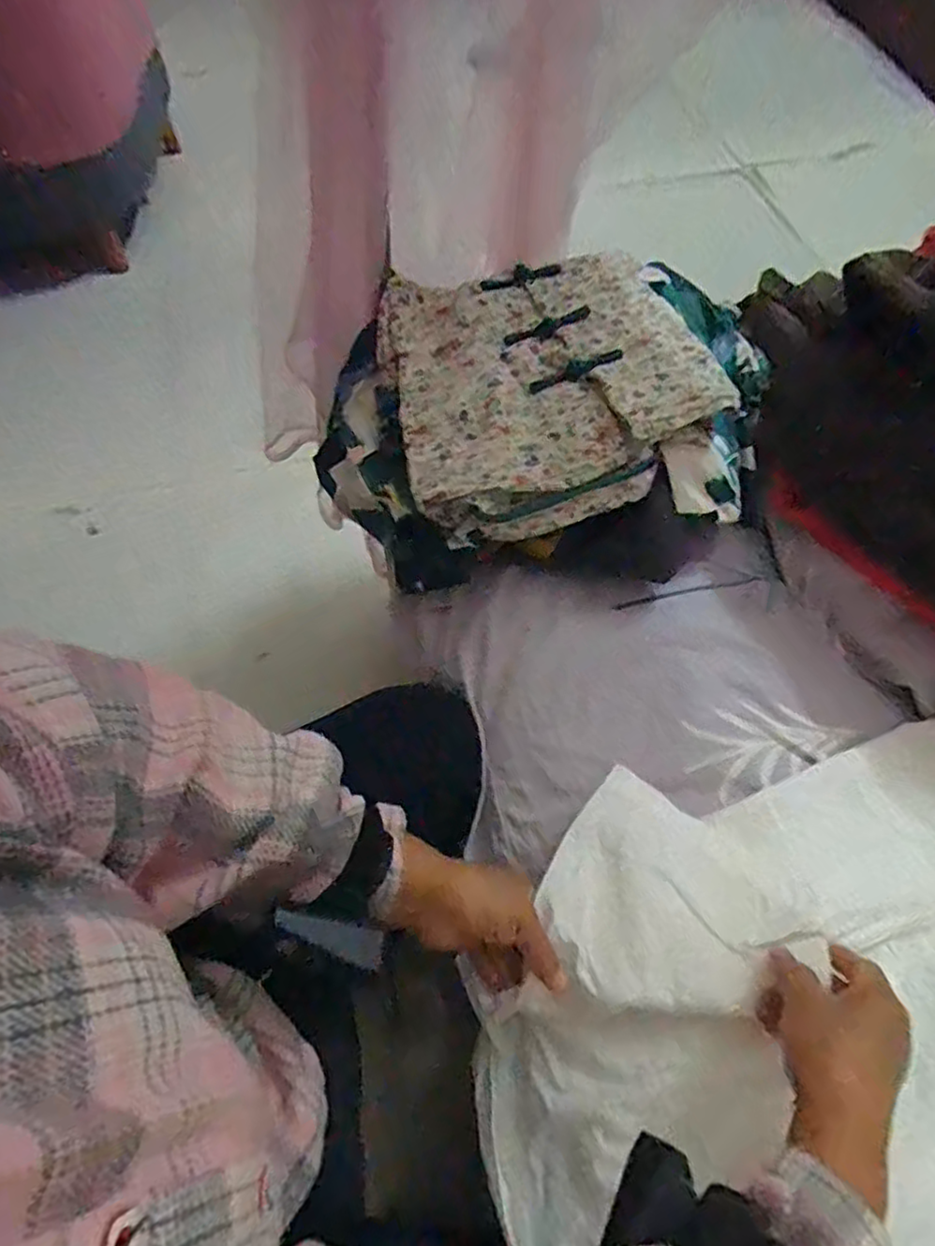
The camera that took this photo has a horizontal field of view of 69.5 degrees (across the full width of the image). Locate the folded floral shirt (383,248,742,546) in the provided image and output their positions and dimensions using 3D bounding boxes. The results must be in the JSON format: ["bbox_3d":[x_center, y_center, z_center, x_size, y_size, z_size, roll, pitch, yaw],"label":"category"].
[{"bbox_3d":[0.071,-0.219,0.617,0.277,0.075,0.285,-9,62,-7],"label":"folded floral shirt"}]

